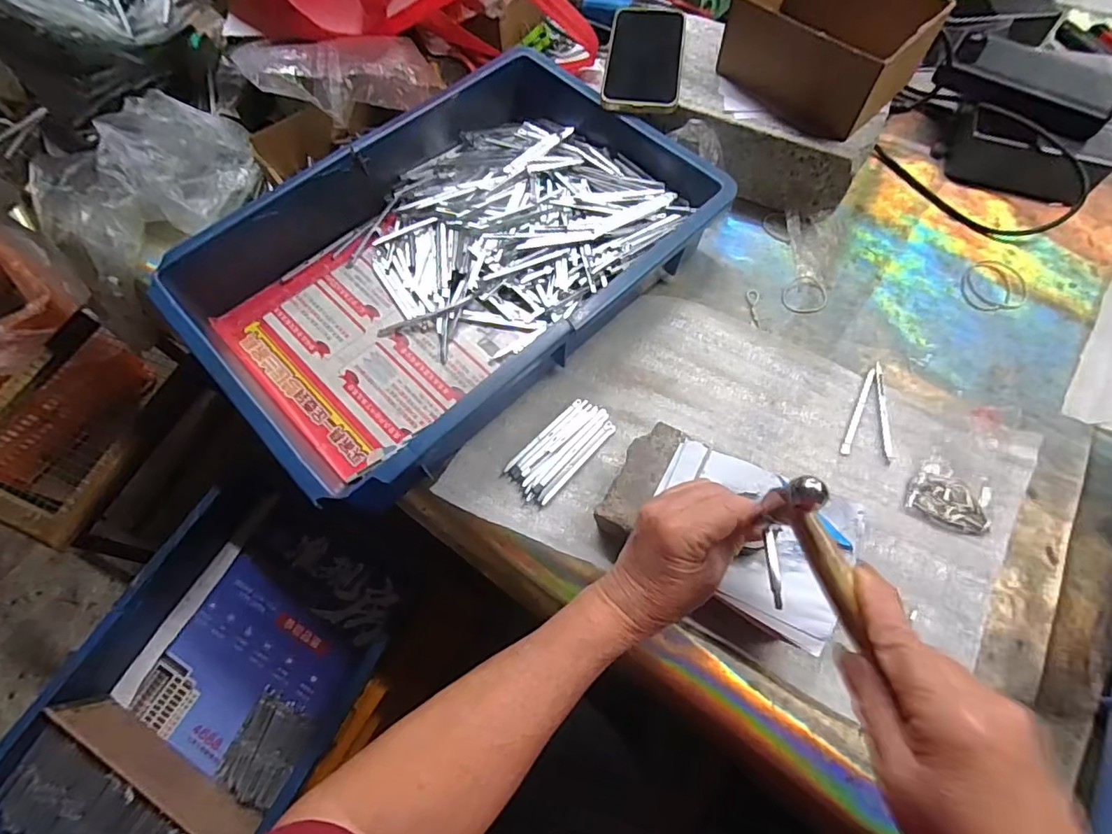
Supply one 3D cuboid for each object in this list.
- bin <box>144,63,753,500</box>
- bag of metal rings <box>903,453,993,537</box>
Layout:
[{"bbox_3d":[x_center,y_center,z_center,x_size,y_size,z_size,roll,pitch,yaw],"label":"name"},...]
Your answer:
[{"bbox_3d":[-0.089,-0.141,0.489,0.423,0.084,0.280,-41,70,-16],"label":"bin"},{"bbox_3d":[0.311,0.064,0.420,0.060,0.019,0.048,36,70,17],"label":"bag of metal rings"}]

